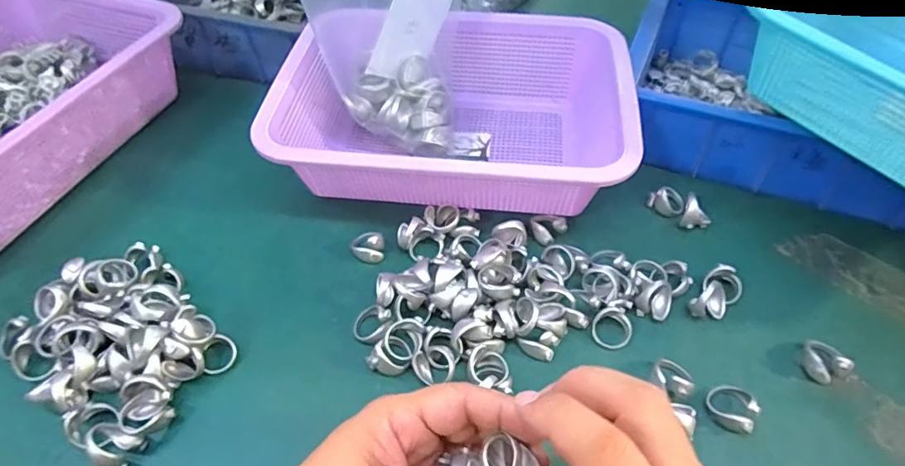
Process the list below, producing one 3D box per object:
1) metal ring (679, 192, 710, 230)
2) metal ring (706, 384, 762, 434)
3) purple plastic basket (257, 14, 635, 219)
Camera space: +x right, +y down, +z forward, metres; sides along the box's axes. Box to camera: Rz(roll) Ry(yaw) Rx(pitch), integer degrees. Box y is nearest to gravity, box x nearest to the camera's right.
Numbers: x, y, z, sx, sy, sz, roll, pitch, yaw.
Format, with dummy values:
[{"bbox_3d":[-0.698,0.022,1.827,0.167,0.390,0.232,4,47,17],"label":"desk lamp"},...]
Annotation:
[{"bbox_3d":[0.180,-0.013,0.378,0.022,0.023,0.014,28,58,22],"label":"metal ring"},{"bbox_3d":[0.161,0.099,0.295,0.025,0.013,0.023,-1,52,1],"label":"metal ring"},{"bbox_3d":[0.001,-0.094,0.414,0.264,0.078,0.176,5,52,5],"label":"purple plastic basket"}]

